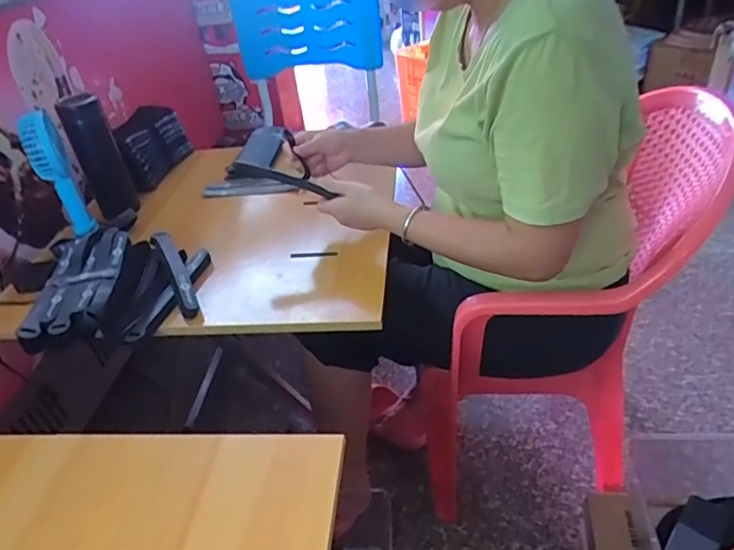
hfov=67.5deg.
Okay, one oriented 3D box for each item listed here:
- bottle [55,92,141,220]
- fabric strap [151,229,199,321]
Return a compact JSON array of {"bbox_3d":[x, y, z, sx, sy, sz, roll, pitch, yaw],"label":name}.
[{"bbox_3d":[-0.470,-0.208,0.967,0.071,0.209,0.067,-23,39,-21],"label":"bottle"},{"bbox_3d":[-0.278,-0.006,0.795,0.027,0.037,0.196,-23,38,-20],"label":"fabric strap"}]

